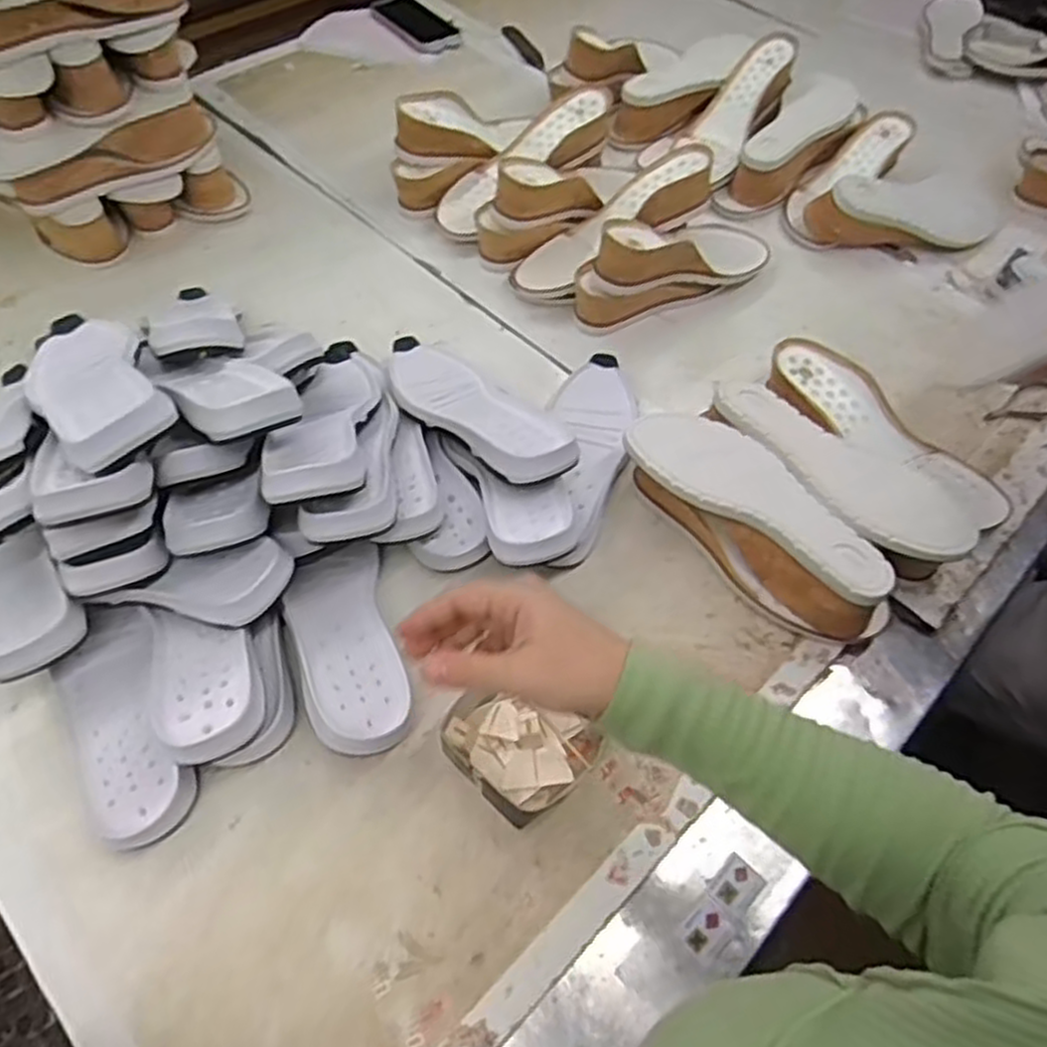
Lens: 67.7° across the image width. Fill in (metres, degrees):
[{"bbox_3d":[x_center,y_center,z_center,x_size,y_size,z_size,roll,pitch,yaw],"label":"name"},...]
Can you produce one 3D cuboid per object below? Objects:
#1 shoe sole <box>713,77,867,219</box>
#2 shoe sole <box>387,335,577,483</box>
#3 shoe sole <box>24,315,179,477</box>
[{"bbox_3d":[0.341,-0.486,1.009,0.248,0.055,0.073,-45,68,-3],"label":"shoe sole"},{"bbox_3d":[-0.055,-0.114,0.732,0.091,0.032,0.264,-30,46,-20],"label":"shoe sole"},{"bbox_3d":[-0.343,-0.113,0.619,0.086,0.032,0.242,-30,42,-20],"label":"shoe sole"}]

